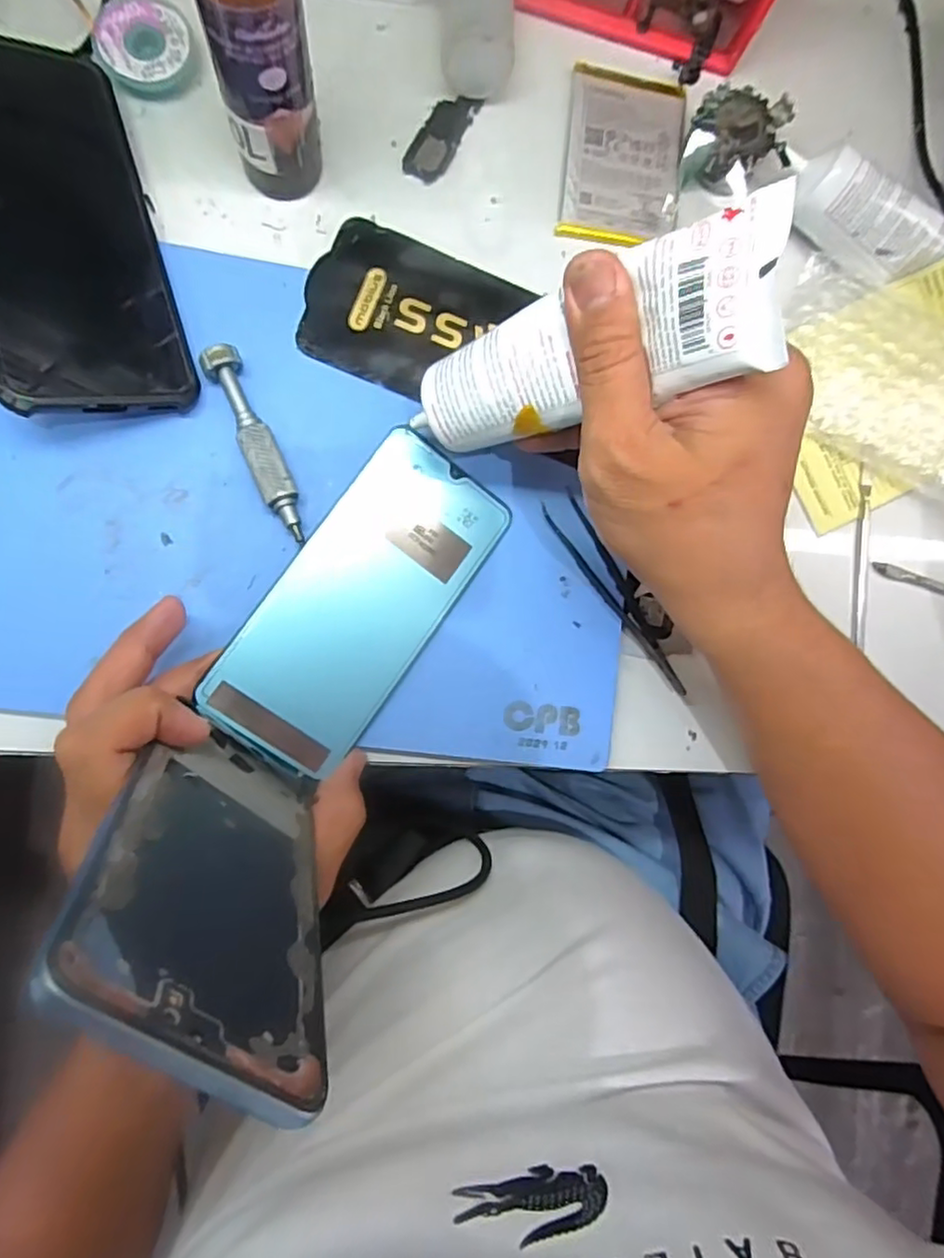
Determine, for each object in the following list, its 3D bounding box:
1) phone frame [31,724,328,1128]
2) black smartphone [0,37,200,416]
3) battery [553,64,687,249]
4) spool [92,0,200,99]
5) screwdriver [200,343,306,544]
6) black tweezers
[{"bbox_3d":[-0.077,0.071,0.204,0.072,0.155,0.004,42,91,-22],"label":"phone frame"},{"bbox_3d":[-0.177,-0.174,0.279,0.079,0.007,0.167,-15,88,-35],"label":"black smartphone"},{"bbox_3d":[0.079,-0.245,0.340,0.060,0.005,0.093,8,85,-7],"label":"battery"},{"bbox_3d":[-0.153,-0.275,0.310,0.044,0.013,0.042,1,86,-8],"label":"spool"},{"bbox_3d":[-0.096,-0.083,0.295,0.017,0.017,0.090,-26,89,-9],"label":"screwdriver"},{"bbox_3d":[0.070,-0.016,0.317,0.017,0.008,0.110,-32,90,-9],"label":"black tweezers"}]

